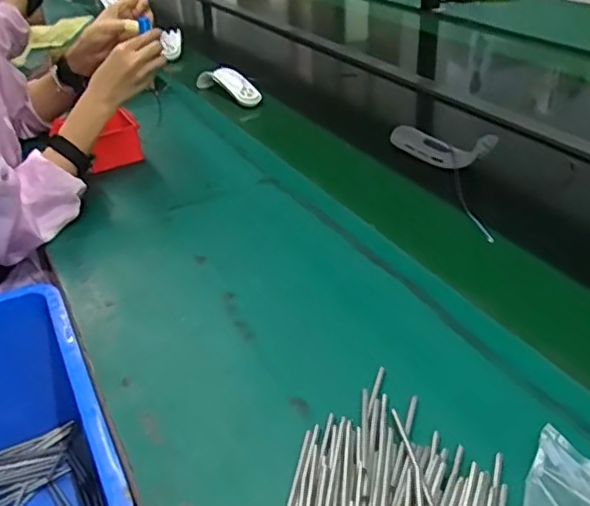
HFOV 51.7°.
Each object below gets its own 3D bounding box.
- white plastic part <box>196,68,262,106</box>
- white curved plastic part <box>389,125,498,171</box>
[{"bbox_3d":[-0.138,-0.349,1.289,0.060,0.052,0.196,-24,38,-26],"label":"white plastic part"},{"bbox_3d":[0.219,-0.177,0.956,0.044,0.053,0.204,-24,38,-27],"label":"white curved plastic part"}]

